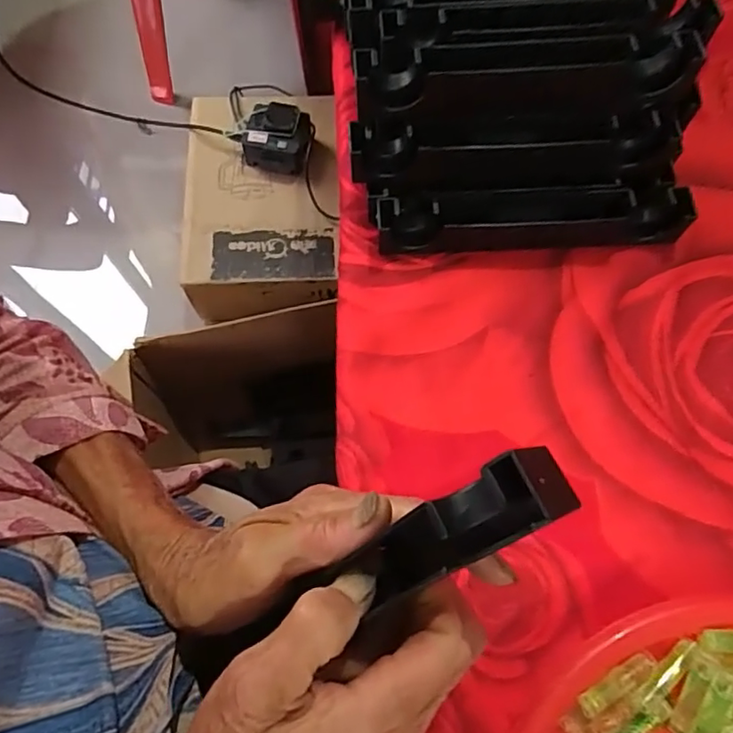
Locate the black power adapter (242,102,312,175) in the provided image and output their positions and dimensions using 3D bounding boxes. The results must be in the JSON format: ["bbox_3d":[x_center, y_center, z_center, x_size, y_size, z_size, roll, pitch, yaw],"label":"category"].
[{"bbox_3d":[-0.120,-0.318,0.791,0.089,0.054,0.080,10,68,4],"label":"black power adapter"}]

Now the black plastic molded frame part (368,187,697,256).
[{"bbox_3d":[0.105,-0.096,0.374,0.200,0.031,0.029,-2,66,0],"label":"black plastic molded frame part"}]

